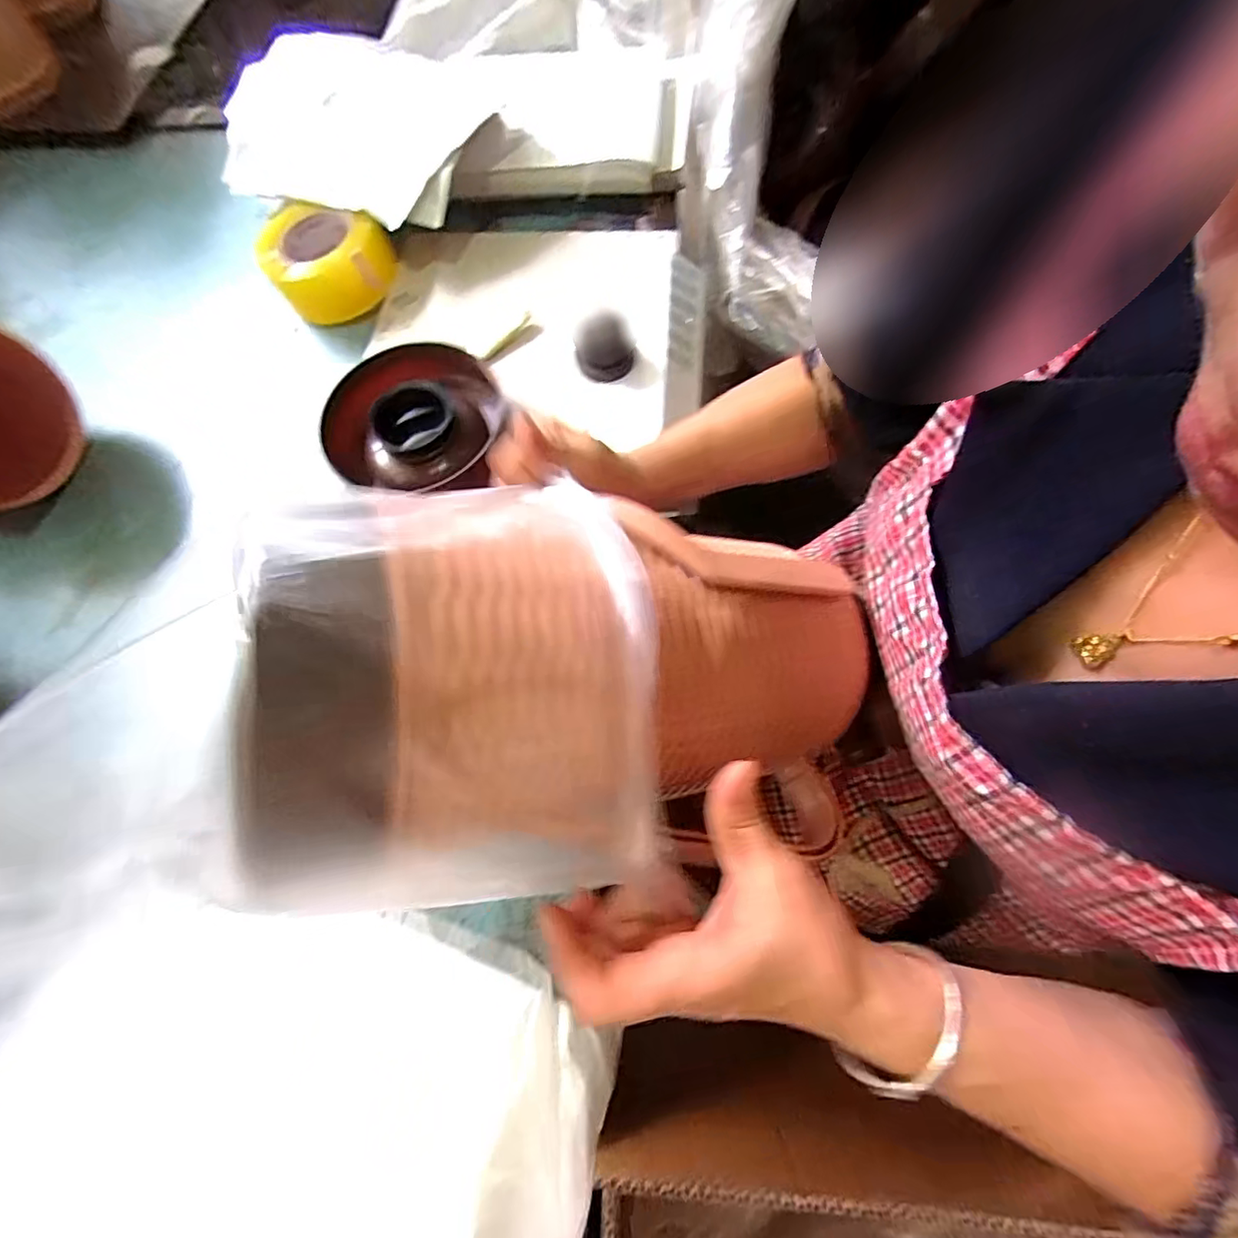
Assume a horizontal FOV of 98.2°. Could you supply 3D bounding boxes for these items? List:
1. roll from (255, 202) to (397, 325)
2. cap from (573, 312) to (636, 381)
[{"bbox_3d":[-0.304,-0.375,0.563,0.117,0.065,0.115,-1,69,2],"label":"roll"},{"bbox_3d":[-0.014,-0.257,0.508,0.055,0.036,0.050,-1,69,2],"label":"cap"}]

